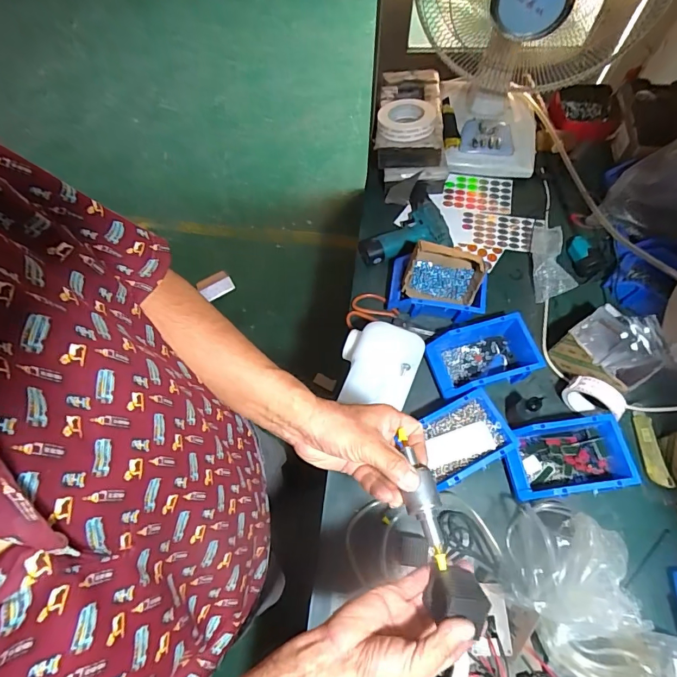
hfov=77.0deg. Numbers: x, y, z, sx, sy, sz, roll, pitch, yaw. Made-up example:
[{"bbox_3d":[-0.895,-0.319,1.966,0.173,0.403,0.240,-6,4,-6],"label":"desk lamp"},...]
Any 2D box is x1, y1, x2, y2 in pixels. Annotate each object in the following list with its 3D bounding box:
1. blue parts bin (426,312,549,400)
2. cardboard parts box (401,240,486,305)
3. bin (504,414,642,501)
[{"bbox_3d":[0.272,0.037,0.798,0.198,0.079,0.116,-16,66,-6],"label":"blue parts bin"},{"bbox_3d":[0.201,-0.120,0.817,0.135,0.084,0.097,15,66,8],"label":"cardboard parts box"},{"bbox_3d":[0.379,0.200,0.714,0.195,0.064,0.117,-8,65,-3],"label":"bin"}]

